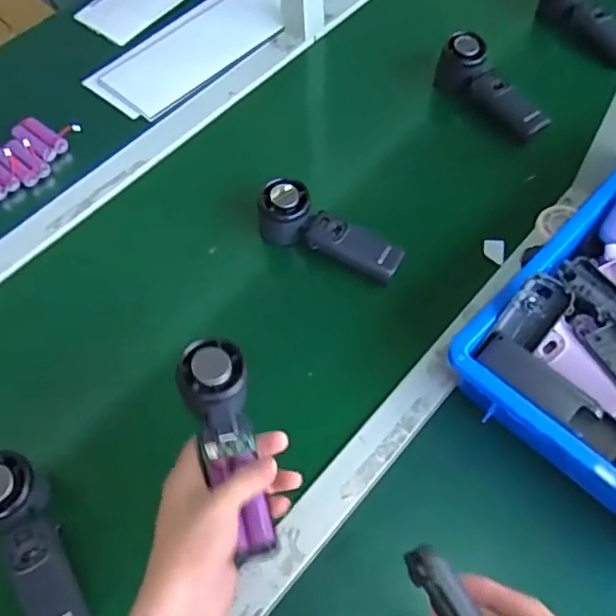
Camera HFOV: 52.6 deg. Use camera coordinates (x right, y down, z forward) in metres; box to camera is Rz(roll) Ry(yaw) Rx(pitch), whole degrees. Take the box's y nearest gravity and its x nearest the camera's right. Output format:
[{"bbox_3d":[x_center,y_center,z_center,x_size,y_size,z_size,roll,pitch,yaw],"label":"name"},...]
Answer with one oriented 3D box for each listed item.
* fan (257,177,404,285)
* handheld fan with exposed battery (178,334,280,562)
[{"bbox_3d":[0.024,-0.078,0.664,0.163,0.063,0.047,29,65,17],"label":"fan"},{"bbox_3d":[-0.059,0.105,0.472,0.051,0.040,0.163,-15,68,-7],"label":"handheld fan with exposed battery"}]

